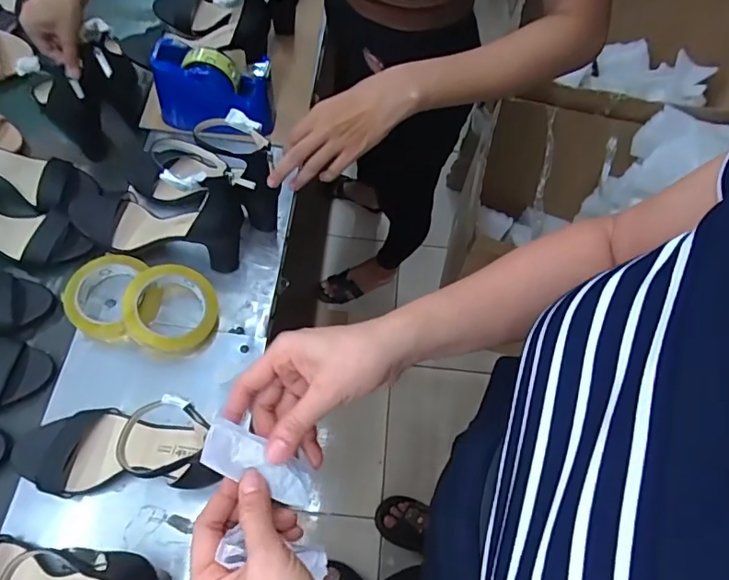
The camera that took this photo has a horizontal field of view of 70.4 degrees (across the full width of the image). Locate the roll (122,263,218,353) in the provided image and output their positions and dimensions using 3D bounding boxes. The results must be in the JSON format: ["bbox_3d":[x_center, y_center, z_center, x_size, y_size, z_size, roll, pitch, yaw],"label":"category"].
[{"bbox_3d":[-0.235,0.023,0.626,0.105,0.039,0.105,15,67,-5],"label":"roll"}]

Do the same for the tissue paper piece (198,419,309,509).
[{"bbox_3d":[-0.070,0.117,0.347,0.080,0.014,0.030,34,67,-15],"label":"tissue paper piece"}]

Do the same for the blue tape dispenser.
[{"bbox_3d":[-0.218,-0.288,0.749,0.160,0.105,0.070,9,63,1],"label":"blue tape dispenser"}]

